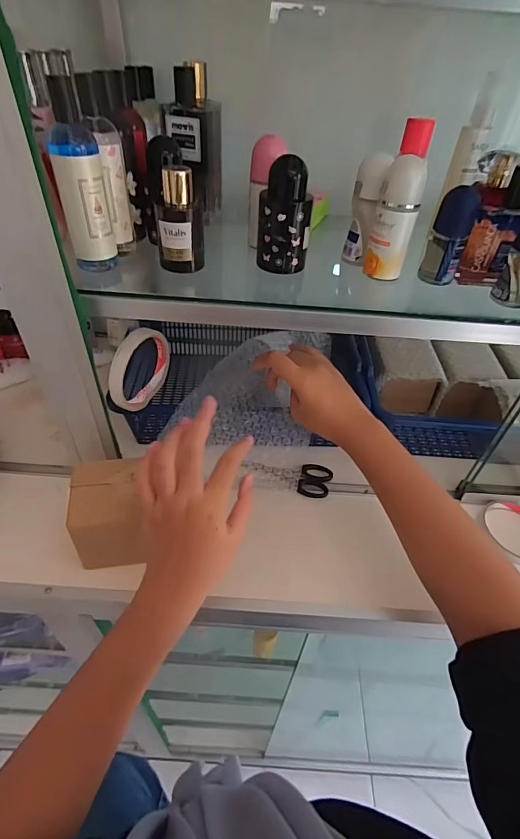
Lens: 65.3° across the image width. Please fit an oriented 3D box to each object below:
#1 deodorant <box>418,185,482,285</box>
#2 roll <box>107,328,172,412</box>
[{"bbox_3d":[0.192,-0.186,0.413,0.036,0.085,0.045,20,46,14],"label":"deodorant"},{"bbox_3d":[-0.127,-0.054,0.434,0.015,0.080,0.093,19,46,13],"label":"roll"}]

